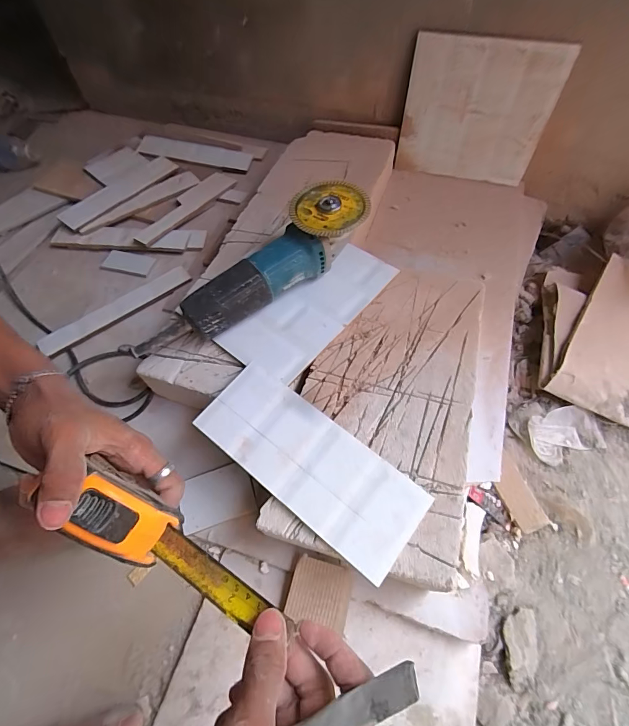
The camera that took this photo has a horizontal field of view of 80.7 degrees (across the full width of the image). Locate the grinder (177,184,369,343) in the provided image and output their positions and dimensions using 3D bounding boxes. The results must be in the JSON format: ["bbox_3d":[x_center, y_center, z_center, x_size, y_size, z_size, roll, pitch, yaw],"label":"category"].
[{"bbox_3d":[-0.043,-0.123,0.474,0.264,0.090,0.089,-39,66,-20],"label":"grinder"}]

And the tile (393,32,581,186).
[{"bbox_3d":[0.286,-0.445,0.666,0.245,0.211,0.013,14,54,9],"label":"tile"}]

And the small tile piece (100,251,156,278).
[{"bbox_3d":[-0.330,-0.176,0.657,0.094,0.010,0.043,14,63,9],"label":"small tile piece"}]

